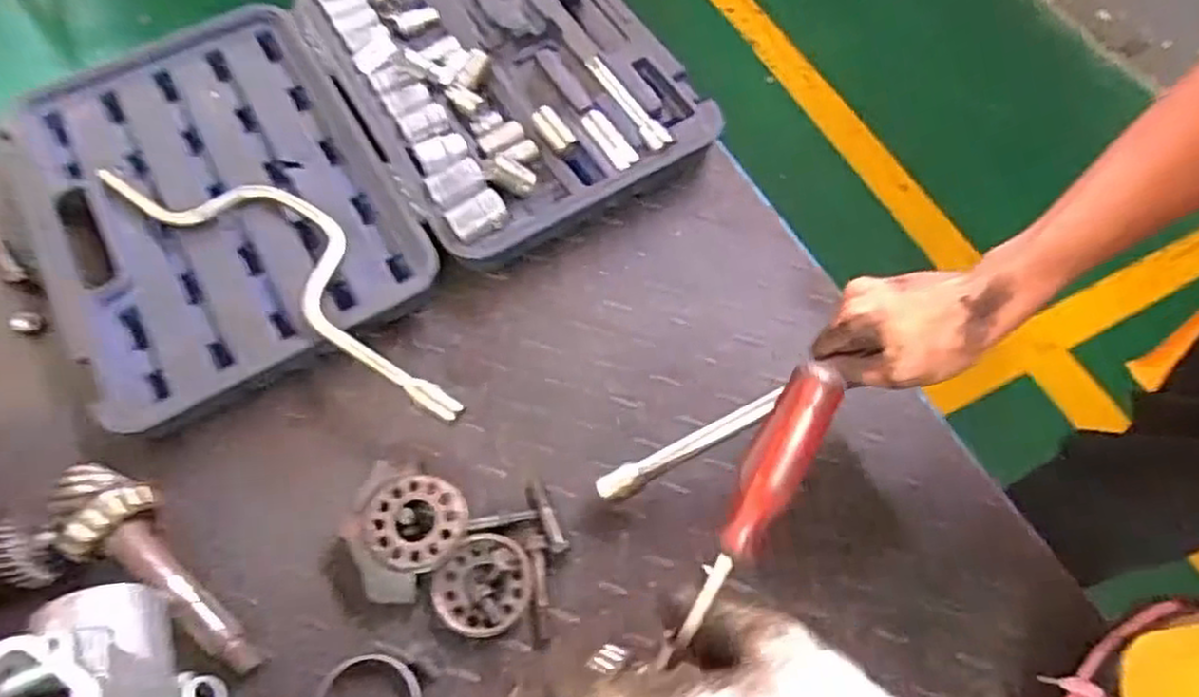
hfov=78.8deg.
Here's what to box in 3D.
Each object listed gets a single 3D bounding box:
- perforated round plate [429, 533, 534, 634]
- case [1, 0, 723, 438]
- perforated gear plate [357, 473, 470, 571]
[{"bbox_3d":[-0.083,0.166,0.511,0.064,0.014,0.067,0,63,0],"label":"perforated round plate"},{"bbox_3d":[-0.217,-0.206,0.667,0.547,0.045,0.383,-28,67,-13],"label":"case"},{"bbox_3d":[-0.130,0.124,0.519,0.070,0.023,0.065,0,63,0],"label":"perforated gear plate"}]

